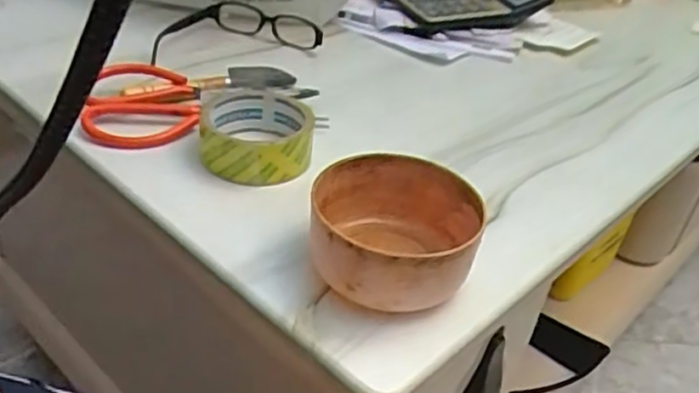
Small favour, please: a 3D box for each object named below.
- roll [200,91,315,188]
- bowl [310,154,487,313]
[{"bbox_3d":[-0.076,-0.050,0.544,0.089,0.046,0.100,0,37,-10],"label":"roll"},{"bbox_3d":[0.027,0.024,0.434,0.106,0.056,0.109,5,36,-4],"label":"bowl"}]

